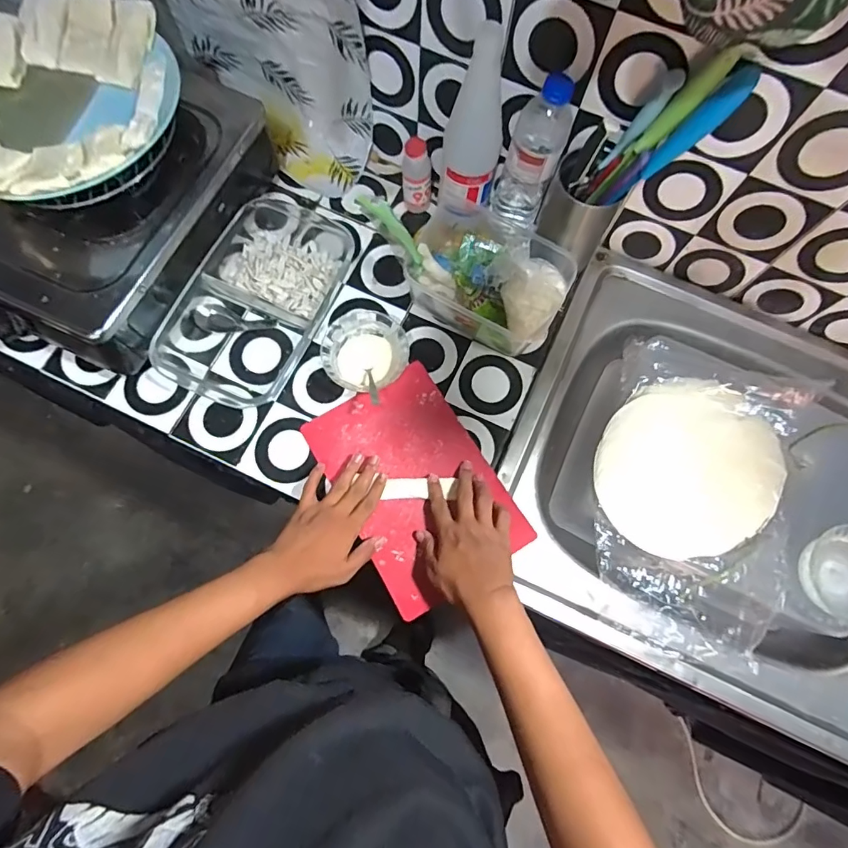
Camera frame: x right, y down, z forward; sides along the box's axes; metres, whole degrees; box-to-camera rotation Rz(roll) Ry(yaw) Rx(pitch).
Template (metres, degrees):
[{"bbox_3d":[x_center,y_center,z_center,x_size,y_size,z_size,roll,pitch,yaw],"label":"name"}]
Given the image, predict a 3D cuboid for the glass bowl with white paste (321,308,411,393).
[{"bbox_3d":[-0.076,-0.094,0.627,0.108,0.045,0.110,1,74,-2],"label":"glass bowl with white paste"}]

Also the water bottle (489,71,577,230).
[{"bbox_3d":[0.133,-0.332,0.589,0.064,0.202,0.062,16,74,2],"label":"water bottle"}]

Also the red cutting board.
[{"bbox_3d":[-0.012,0.069,0.597,0.184,0.015,0.271,-30,73,-8],"label":"red cutting board"}]

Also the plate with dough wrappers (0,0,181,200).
[{"bbox_3d":[-0.418,-0.366,0.533,0.268,0.045,0.275,1,74,-2],"label":"plate with dough wrappers"}]

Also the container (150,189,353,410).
[{"bbox_3d":[-0.218,-0.181,0.653,0.178,0.044,0.316,22,74,4],"label":"container"}]

